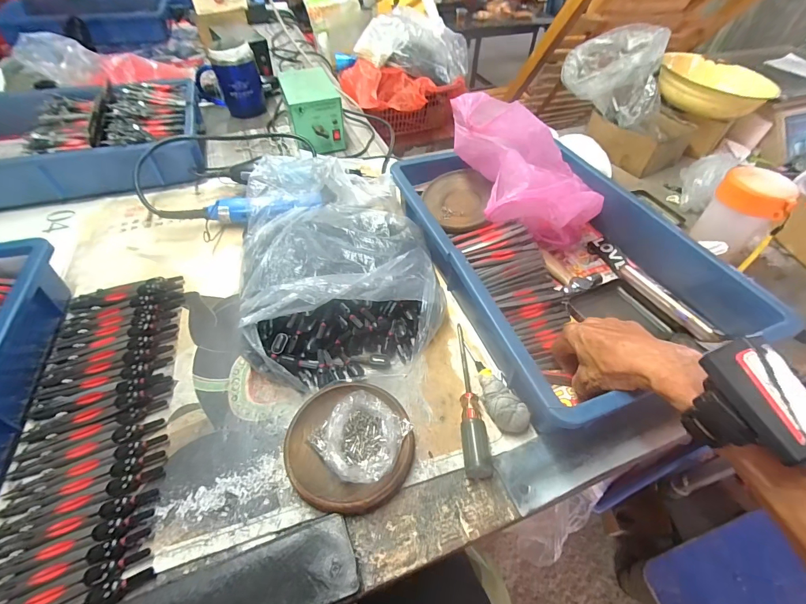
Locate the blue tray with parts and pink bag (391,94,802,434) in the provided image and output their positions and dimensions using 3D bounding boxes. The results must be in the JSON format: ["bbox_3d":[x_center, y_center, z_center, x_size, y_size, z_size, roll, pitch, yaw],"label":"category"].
[{"bbox_3d":[0.194,-0.081,0.437,0.289,0.156,0.383,-16,52,-14],"label":"blue tray with parts and pink bag"}]

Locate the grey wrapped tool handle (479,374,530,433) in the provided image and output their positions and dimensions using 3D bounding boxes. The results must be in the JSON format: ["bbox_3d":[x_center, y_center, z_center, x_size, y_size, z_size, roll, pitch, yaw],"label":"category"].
[{"bbox_3d":[0.097,0.099,0.370,0.029,0.023,0.065,-15,51,-13],"label":"grey wrapped tool handle"}]

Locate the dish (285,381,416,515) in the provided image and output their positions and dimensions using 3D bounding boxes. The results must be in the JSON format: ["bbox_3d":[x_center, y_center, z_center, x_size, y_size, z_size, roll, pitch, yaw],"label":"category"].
[{"bbox_3d":[-0.048,0.125,0.340,0.109,0.044,0.116,1,49,-1],"label":"dish"}]

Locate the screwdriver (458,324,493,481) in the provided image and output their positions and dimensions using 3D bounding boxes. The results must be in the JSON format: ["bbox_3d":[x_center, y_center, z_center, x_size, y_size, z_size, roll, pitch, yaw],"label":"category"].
[{"bbox_3d":[0.069,0.091,0.388,0.026,0.024,0.171,0,49,-1],"label":"screwdriver"}]

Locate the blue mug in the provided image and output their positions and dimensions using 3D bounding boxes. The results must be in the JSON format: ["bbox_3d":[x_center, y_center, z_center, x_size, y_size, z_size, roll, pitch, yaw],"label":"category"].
[{"bbox_3d":[-0.364,-0.465,0.774,0.119,0.124,0.093,-19,53,-17],"label":"blue mug"}]

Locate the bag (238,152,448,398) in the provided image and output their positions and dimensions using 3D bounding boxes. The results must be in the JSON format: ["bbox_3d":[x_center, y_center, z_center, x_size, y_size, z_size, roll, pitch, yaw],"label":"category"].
[{"bbox_3d":[-0.096,-0.071,0.482,0.228,0.080,0.360,-14,51,-13],"label":"bag"}]

